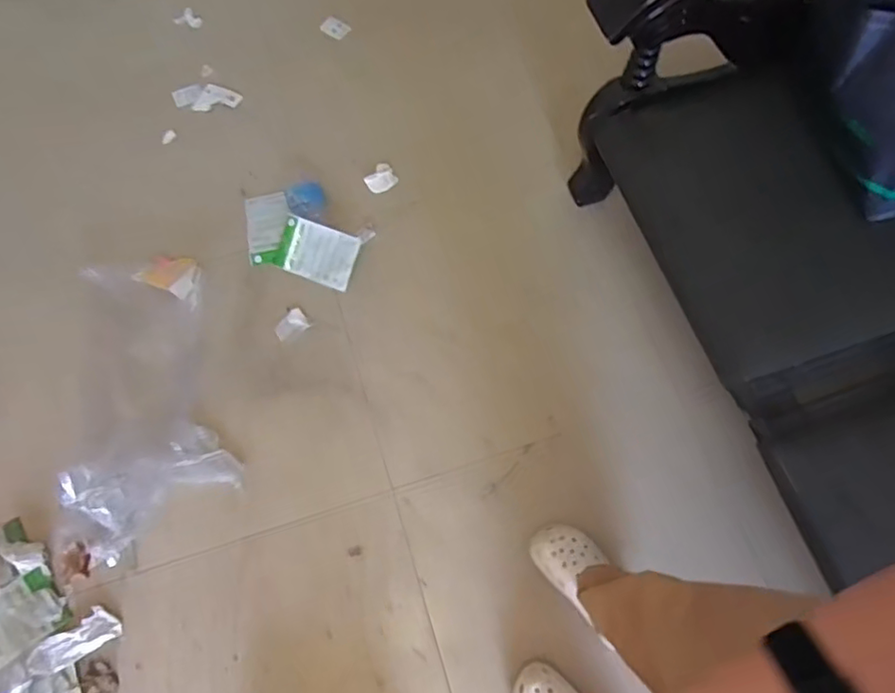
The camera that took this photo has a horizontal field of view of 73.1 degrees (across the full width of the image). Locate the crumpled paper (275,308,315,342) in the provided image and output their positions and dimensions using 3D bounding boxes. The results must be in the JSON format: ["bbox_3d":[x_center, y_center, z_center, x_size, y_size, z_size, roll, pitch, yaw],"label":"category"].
[{"bbox_3d":[-0.319,-0.044,1.234,0.070,0.004,0.054,-39,74,-12],"label":"crumpled paper"}]

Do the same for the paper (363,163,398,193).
[{"bbox_3d":[-0.150,-0.377,1.353,0.070,0.023,0.066,-32,73,-10],"label":"paper"}]

